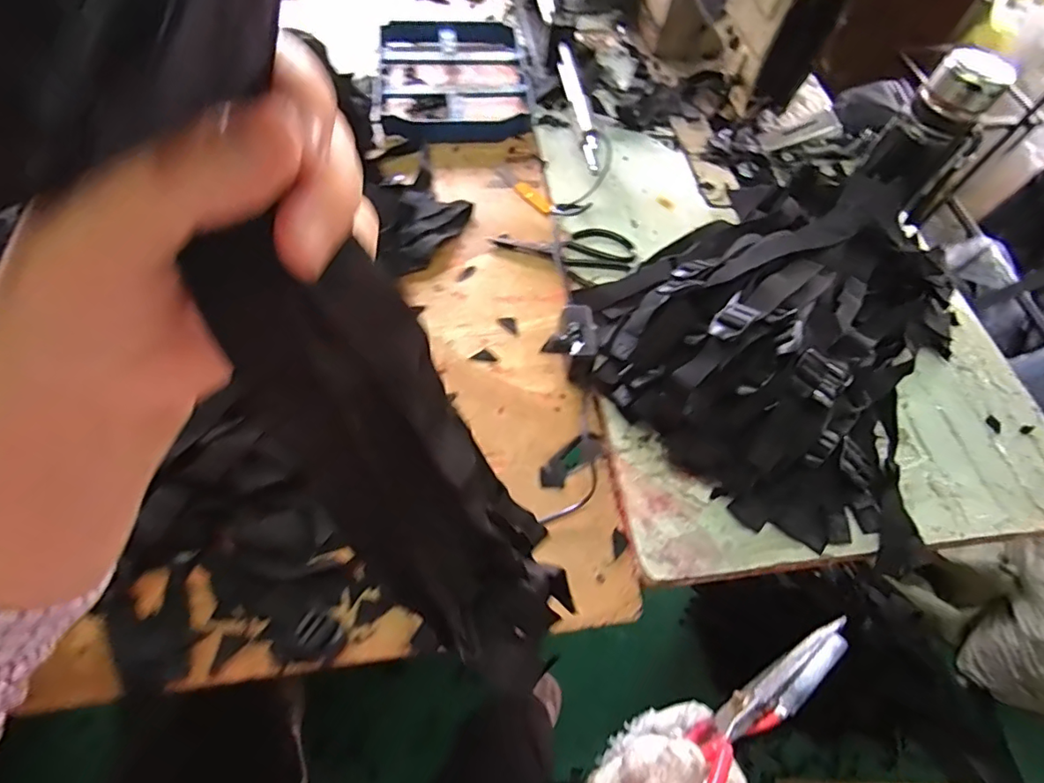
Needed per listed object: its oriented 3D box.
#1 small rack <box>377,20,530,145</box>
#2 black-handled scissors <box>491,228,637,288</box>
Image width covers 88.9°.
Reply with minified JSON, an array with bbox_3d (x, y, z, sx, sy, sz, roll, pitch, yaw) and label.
[{"bbox_3d":[-0.102,-0.476,0.810,0.218,0.028,0.266,-3,62,-6],"label":"small rack"},{"bbox_3d":[0.058,-0.187,0.671,0.168,0.017,0.086,25,63,9],"label":"black-handled scissors"}]

